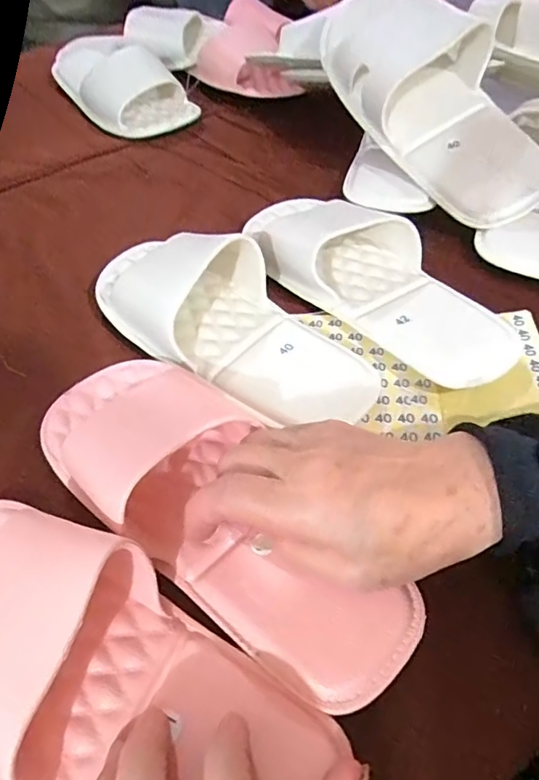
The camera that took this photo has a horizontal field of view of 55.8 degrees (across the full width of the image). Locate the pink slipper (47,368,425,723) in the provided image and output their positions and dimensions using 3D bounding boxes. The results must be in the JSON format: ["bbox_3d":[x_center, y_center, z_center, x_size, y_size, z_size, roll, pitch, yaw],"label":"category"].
[{"bbox_3d":[-0.034,0.051,0.260,0.235,0.049,0.091,37,62,25],"label":"pink slipper"}]

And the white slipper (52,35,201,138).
[{"bbox_3d":[-0.191,-0.388,0.624,0.112,0.058,0.273,-28,55,-18],"label":"white slipper"}]

